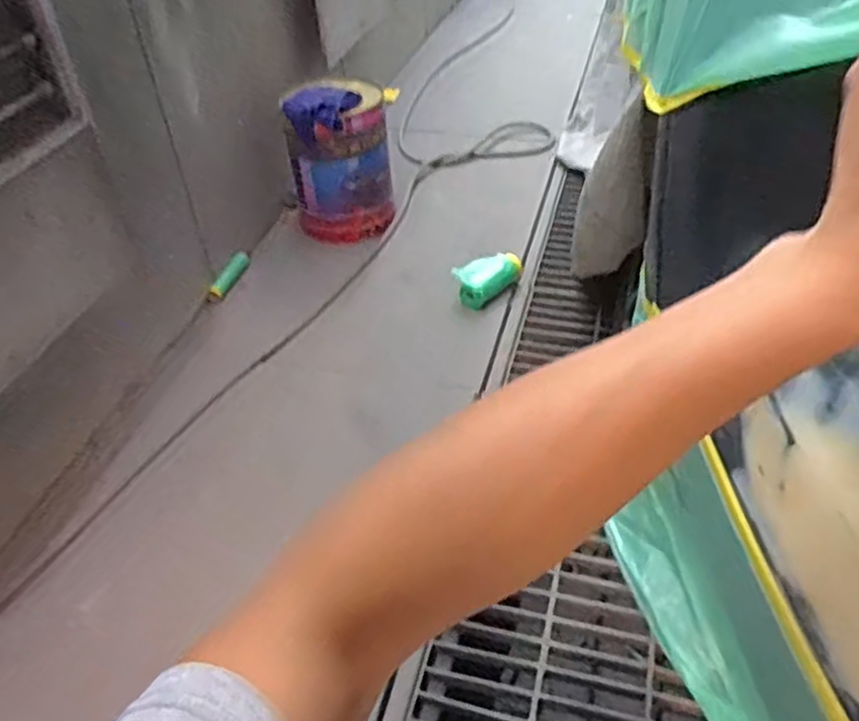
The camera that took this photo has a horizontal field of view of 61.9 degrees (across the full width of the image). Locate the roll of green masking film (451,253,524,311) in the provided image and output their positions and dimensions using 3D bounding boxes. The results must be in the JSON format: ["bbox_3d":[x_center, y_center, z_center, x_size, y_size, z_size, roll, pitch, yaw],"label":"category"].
[{"bbox_3d":[0.151,-0.201,1.666,0.187,0.084,0.073,-29,48,-26],"label":"roll of green masking film"}]

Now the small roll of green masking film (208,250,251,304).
[{"bbox_3d":[-0.481,-0.206,1.726,0.038,0.043,0.184,6,43,11],"label":"small roll of green masking film"}]

